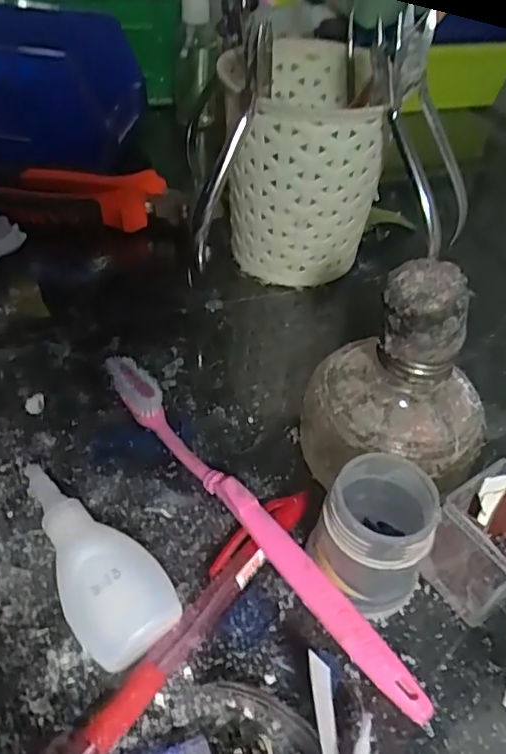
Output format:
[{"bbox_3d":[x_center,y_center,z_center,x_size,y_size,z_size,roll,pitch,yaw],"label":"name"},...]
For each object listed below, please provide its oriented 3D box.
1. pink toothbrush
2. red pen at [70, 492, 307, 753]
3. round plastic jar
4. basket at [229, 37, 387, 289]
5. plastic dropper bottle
[{"bbox_3d":[-0.005,0.055,0.247,0.014,0.020,0.191,-28,54,-28],"label":"pink toothbrush"},{"bbox_3d":[-0.022,0.087,0.220,0.015,0.011,0.129,30,51,23],"label":"red pen"},{"bbox_3d":[0.046,0.058,0.228,0.042,0.050,0.046,25,49,19],"label":"round plastic jar"},{"bbox_3d":[0.024,-0.123,0.363,0.080,0.109,0.098,-4,46,-9],"label":"basket"},{"bbox_3d":[-0.065,0.067,0.229,0.033,0.021,0.088,-33,56,-31],"label":"plastic dropper bottle"}]

